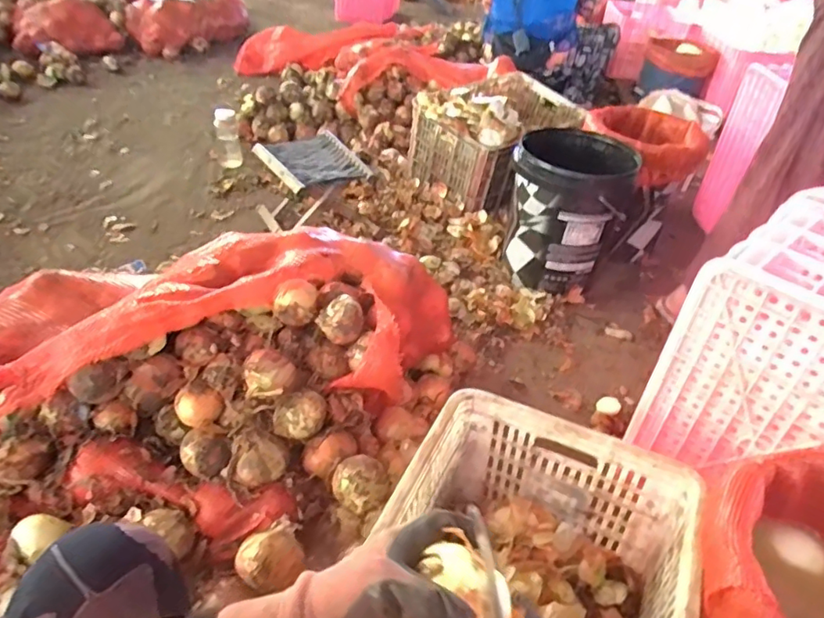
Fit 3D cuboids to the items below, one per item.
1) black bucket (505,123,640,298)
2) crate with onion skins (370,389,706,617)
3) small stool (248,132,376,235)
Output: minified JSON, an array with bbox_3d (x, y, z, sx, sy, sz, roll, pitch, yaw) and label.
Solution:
[{"bbox_3d":[0.401,-0.266,1.457,0.290,0.344,0.261,17,40,12],"label":"black bucket"},{"bbox_3d":[0.114,0.406,0.669,0.367,0.266,0.527,19,40,14],"label":"crate with onion skins"},{"bbox_3d":[-0.299,-0.359,1.607,0.249,0.210,0.294,-17,45,-27],"label":"small stool"}]

